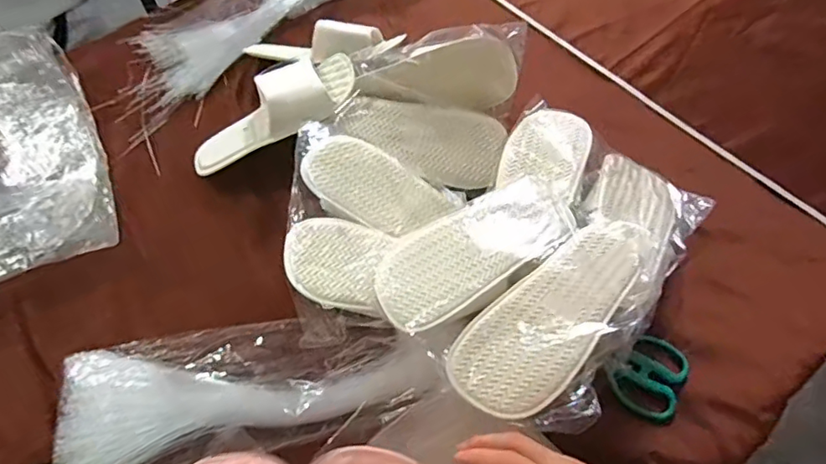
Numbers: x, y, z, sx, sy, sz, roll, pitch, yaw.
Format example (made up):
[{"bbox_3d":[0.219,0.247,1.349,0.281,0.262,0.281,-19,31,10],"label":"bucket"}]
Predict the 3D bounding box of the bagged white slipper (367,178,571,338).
[{"bbox_3d":[0.070,0.013,0.577,0.234,0.036,0.108,-27,67,-16],"label":"bagged white slipper"}]

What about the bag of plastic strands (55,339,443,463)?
[{"bbox_3d":[-0.171,0.177,0.555,0.382,0.034,0.118,0,61,-2],"label":"bag of plastic strands"}]

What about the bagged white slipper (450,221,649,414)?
[{"bbox_3d":[0.146,0.074,0.537,0.248,0.029,0.099,-39,71,-21],"label":"bagged white slipper"}]

